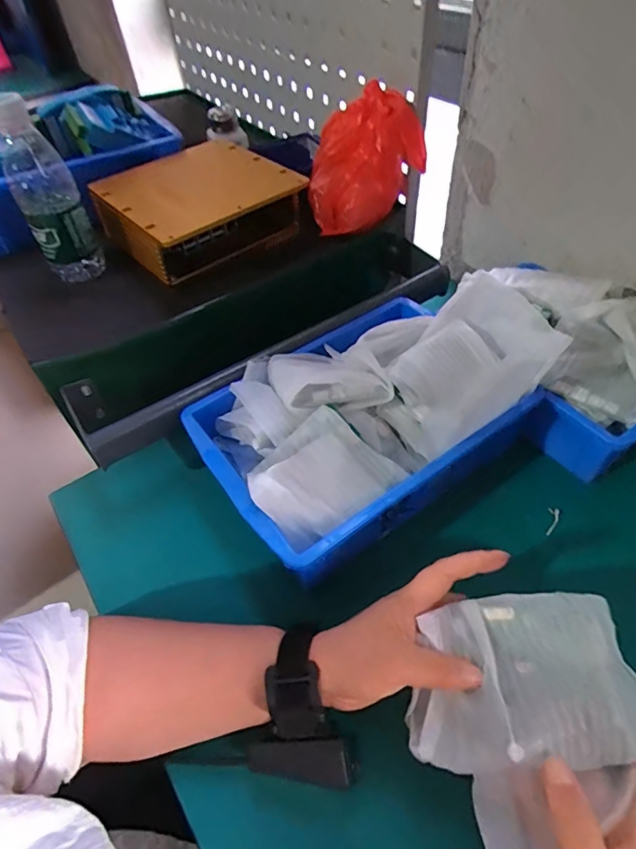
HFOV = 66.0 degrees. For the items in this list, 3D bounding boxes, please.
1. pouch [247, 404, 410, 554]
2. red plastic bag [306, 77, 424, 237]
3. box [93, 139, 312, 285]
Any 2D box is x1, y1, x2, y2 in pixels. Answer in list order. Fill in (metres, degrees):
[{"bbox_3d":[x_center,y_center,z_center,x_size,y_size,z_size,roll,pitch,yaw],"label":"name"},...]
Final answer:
[{"bbox_3d":[0.002,0.045,0.406,0.103,0.024,0.084,-42,91,-12],"label":"pouch"},{"bbox_3d":[0.054,-0.291,0.545,0.123,0.128,0.081,1,50,6],"label":"red plastic bag"},{"bbox_3d":[-0.142,-0.252,0.577,0.197,0.064,0.177,-34,55,-22],"label":"box"}]

